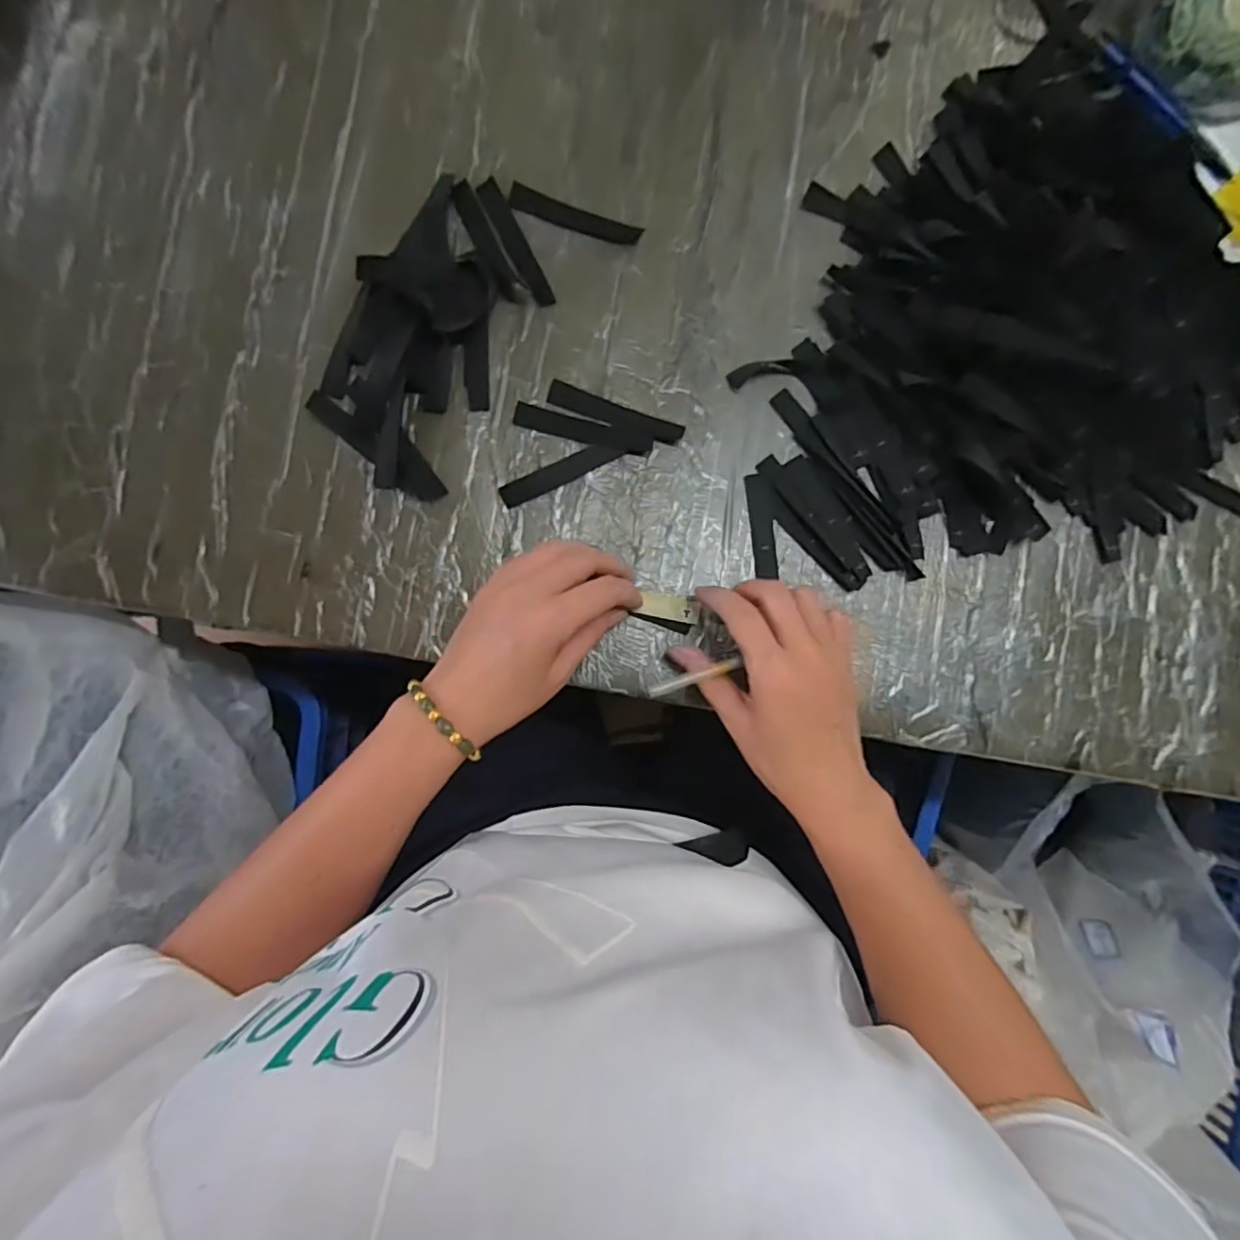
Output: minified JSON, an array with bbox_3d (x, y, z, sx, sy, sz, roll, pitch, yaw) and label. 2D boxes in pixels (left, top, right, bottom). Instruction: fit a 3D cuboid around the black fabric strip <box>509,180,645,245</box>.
[{"bbox_3d":[-0.030,-0.268,0.403,0.088,0.004,0.017,19,86,-1],"label":"black fabric strip"}]

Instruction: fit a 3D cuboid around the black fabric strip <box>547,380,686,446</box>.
[{"bbox_3d":[-0.003,-0.136,0.400,0.091,0.004,0.016,19,86,-1],"label":"black fabric strip"}]

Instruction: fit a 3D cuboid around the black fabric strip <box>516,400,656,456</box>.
[{"bbox_3d":[-0.023,-0.125,0.398,0.091,0.004,0.016,13,86,-2],"label":"black fabric strip"}]

